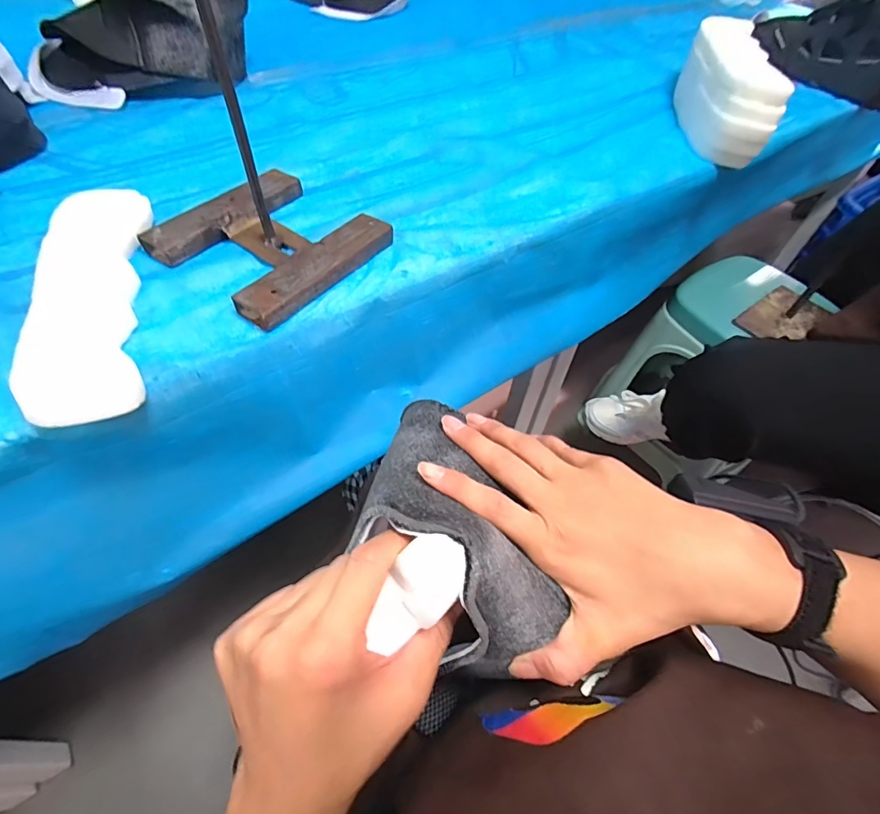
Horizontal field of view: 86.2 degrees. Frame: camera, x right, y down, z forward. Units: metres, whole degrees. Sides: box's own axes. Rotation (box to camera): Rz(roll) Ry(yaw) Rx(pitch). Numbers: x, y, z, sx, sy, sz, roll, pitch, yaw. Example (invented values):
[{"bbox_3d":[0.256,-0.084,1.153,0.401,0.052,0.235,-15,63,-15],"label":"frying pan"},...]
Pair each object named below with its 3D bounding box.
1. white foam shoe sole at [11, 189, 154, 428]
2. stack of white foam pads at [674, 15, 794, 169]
[{"bbox_3d":[-0.282,-0.090,0.381,0.078,0.029,0.265,-13,56,-13],"label":"white foam shoe sole"},{"bbox_3d":[0.386,-0.430,0.638,0.088,0.092,0.230,11,54,5],"label":"stack of white foam pads"}]

